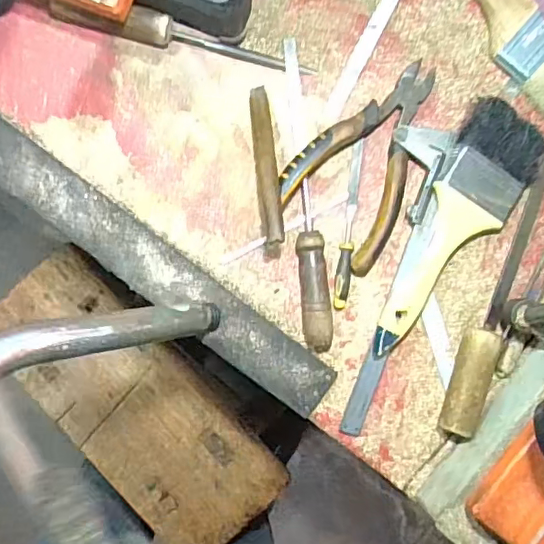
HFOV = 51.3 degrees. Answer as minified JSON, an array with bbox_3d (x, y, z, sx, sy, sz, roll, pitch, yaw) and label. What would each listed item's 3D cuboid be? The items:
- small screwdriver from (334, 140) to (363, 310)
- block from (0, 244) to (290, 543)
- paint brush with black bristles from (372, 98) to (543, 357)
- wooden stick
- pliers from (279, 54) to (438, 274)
[{"bbox_3d":[0.055,-0.034,0.409,0.011,0.012,0.119,6,93,0],"label":"small screwdriver"},{"bbox_3d":[-0.153,0.145,0.628,0.155,0.036,0.359,-41,92,2],"label":"block"},{"bbox_3d":[0.132,-0.025,0.399,0.060,0.016,0.187,25,93,-1],"label":"paint brush with black bristles"},{"bbox_3d":[-0.004,-0.077,0.396,0.015,0.014,0.123,-7,69,1],"label":"wooden stick"},{"bbox_3d":[0.079,-0.081,0.400,0.090,0.026,0.142,42,92,-2],"label":"pliers"}]

